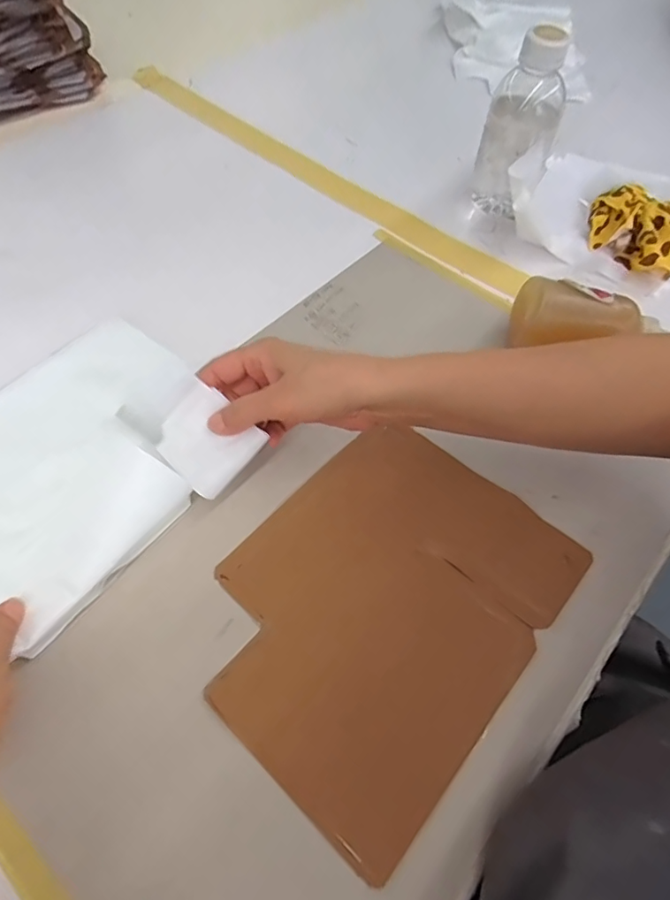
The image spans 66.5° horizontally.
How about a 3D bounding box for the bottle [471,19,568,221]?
[{"bbox_3d":[0.179,-0.305,0.506,0.069,0.160,0.066,19,61,8],"label":"bottle"}]

